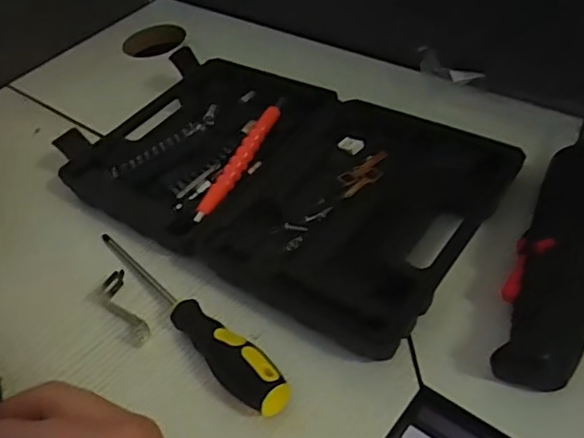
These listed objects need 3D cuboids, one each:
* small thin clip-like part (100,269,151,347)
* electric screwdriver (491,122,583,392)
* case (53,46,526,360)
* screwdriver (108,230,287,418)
[{"bbox_3d":[-0.123,0.064,0.411,0.022,0.011,0.065,-26,47,-15],"label":"small thin clip-like part"},{"bbox_3d":[0.183,0.020,0.382,0.055,0.044,0.215,18,52,26],"label":"electric screwdriver"},{"bbox_3d":[-0.022,-0.049,0.484,0.365,0.030,0.223,26,56,31],"label":"case"},{"bbox_3d":[-0.077,0.061,0.399,0.028,0.032,0.214,-35,50,-22],"label":"screwdriver"}]

